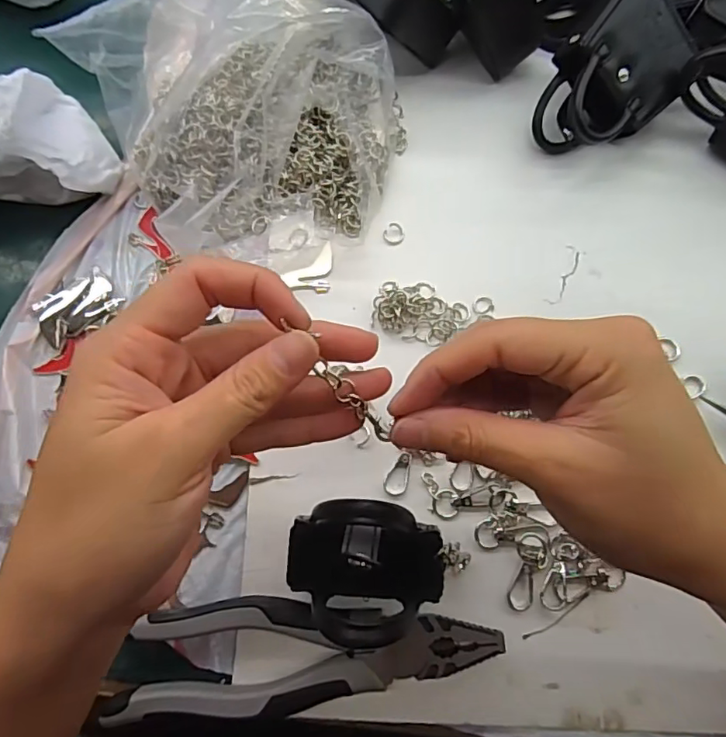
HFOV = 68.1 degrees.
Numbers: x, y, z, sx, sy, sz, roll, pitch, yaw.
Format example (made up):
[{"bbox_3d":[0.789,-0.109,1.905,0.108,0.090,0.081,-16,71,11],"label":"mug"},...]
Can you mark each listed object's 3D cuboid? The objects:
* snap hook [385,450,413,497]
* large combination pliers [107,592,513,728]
[{"bbox_3d":[0.021,0.059,0.302,0.013,0.004,0.025,23,77,7],"label":"snap hook"},{"bbox_3d":[-0.027,0.144,0.271,0.187,0.020,0.052,-2,75,1],"label":"large combination pliers"}]

